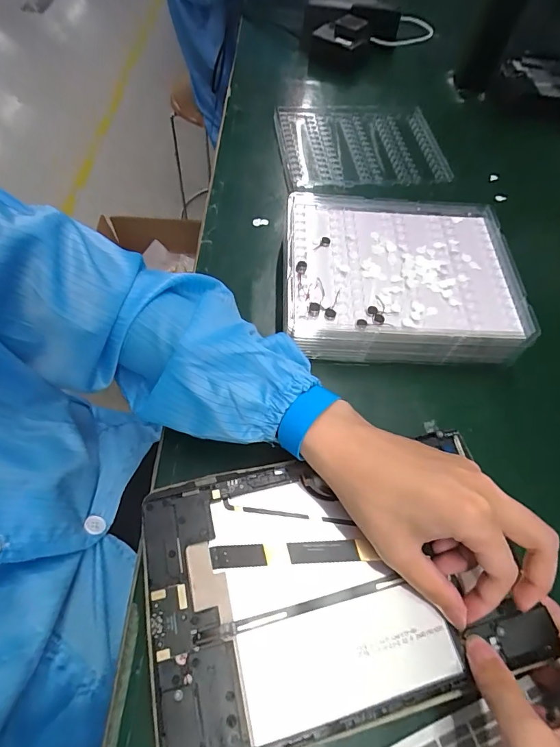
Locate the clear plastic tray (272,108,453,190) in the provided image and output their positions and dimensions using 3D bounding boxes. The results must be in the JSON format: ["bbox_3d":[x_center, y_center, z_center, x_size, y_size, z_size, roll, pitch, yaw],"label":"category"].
[{"bbox_3d":[0.109,-0.316,0.553,0.216,0.018,0.176,-6,61,-8],"label":"clear plastic tray"}]

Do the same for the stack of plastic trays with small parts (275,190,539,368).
[{"bbox_3d":[0.111,-0.095,0.401,0.228,0.050,0.179,3,60,-2],"label":"stack of plastic trays with small parts"}]

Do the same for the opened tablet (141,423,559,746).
[{"bbox_3d":[0.036,0.130,0.262,0.236,0.008,0.155,-9,62,-9],"label":"opened tablet"}]

